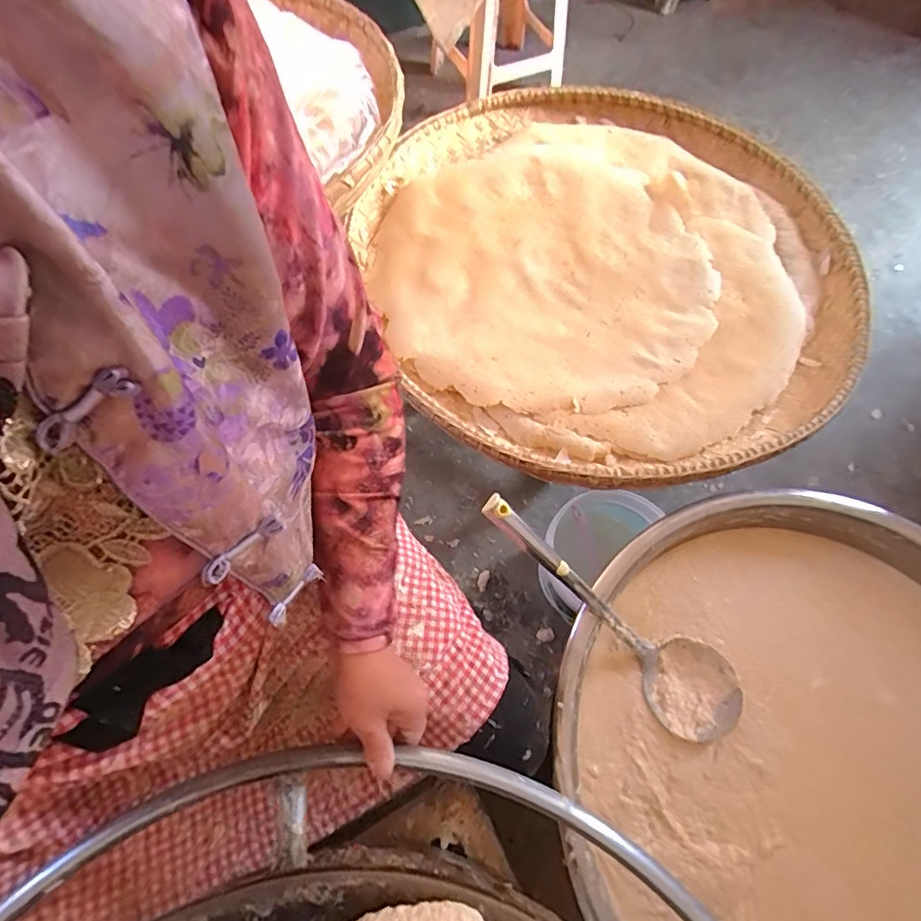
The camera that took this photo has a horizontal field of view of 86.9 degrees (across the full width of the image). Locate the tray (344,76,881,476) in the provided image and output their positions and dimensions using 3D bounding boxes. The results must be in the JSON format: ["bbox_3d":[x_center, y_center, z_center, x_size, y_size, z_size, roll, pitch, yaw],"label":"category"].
[{"bbox_3d":[0.214,-0.344,0.789,0.707,0.059,0.818,-15,66,-8],"label":"tray"}]

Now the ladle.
[{"bbox_3d":[0.163,0.177,0.544,0.382,0.054,0.100,40,71,-12],"label":"ladle"}]

